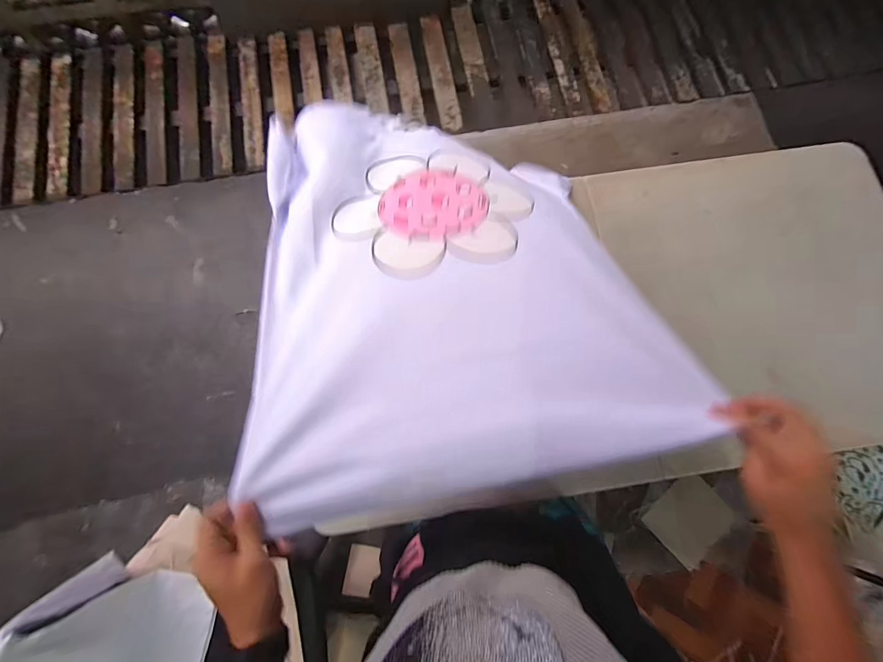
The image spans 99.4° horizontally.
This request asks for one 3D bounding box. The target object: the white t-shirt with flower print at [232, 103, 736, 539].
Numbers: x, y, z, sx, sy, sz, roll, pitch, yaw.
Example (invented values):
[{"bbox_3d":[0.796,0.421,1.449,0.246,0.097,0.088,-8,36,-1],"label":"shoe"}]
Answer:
[{"bbox_3d":[-0.011,-0.123,0.553,0.512,0.120,0.651,-11,59,0],"label":"white t-shirt with flower print"}]

